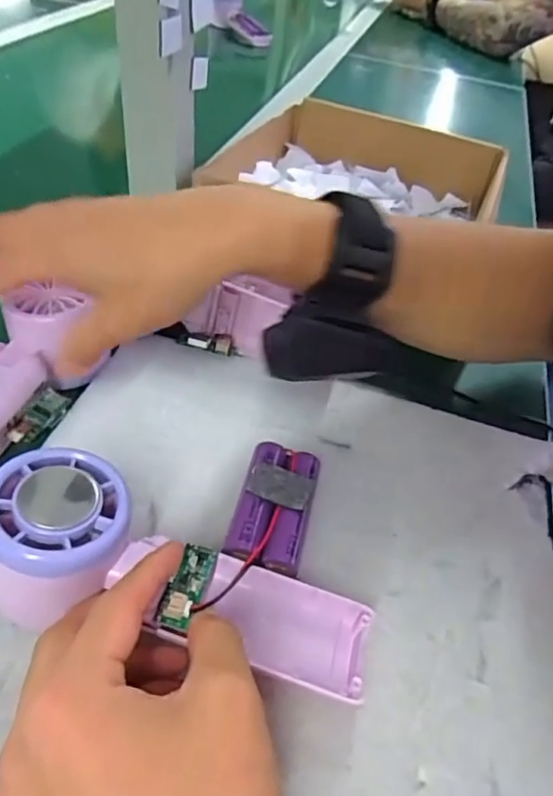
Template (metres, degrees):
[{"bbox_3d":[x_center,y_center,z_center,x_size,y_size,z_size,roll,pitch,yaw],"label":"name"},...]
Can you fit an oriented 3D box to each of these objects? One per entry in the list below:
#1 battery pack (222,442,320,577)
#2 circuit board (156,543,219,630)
[{"bbox_3d":[-0.001,0.055,0.292,0.034,0.024,0.068,13,44,5],"label":"battery pack"},{"bbox_3d":[-0.036,0.076,0.244,0.014,0.006,0.037,16,40,8],"label":"circuit board"}]

